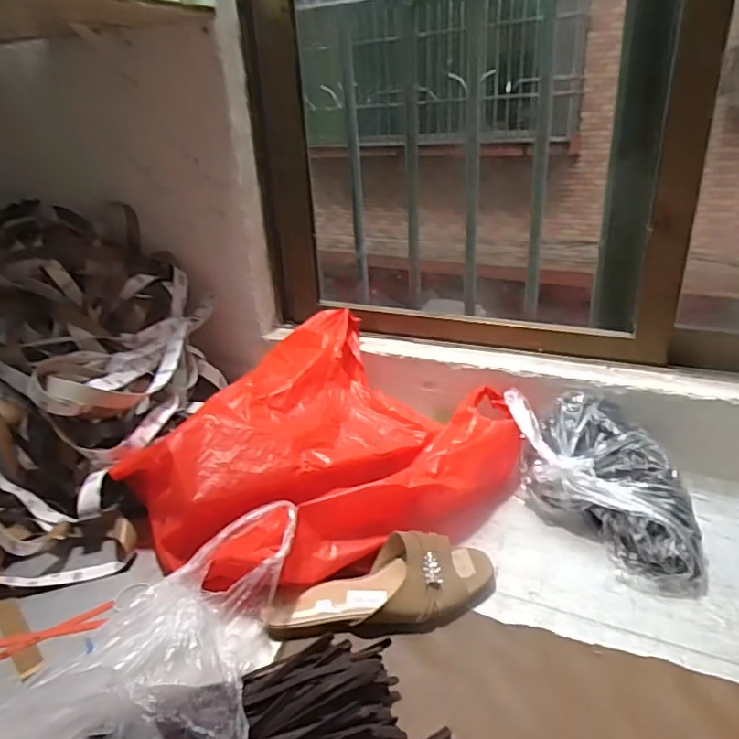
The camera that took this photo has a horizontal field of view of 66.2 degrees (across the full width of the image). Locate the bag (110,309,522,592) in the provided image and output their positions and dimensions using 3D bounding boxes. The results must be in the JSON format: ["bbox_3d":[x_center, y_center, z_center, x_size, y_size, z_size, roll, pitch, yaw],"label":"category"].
[{"bbox_3d":[-0.053,0.093,0.749,0.474,0.169,0.356,-24,32,-37],"label":"bag"}]

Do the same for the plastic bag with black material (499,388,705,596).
[{"bbox_3d":[0.277,0.135,0.684,0.154,0.097,0.269,-6,25,-5],"label":"plastic bag with black material"}]

